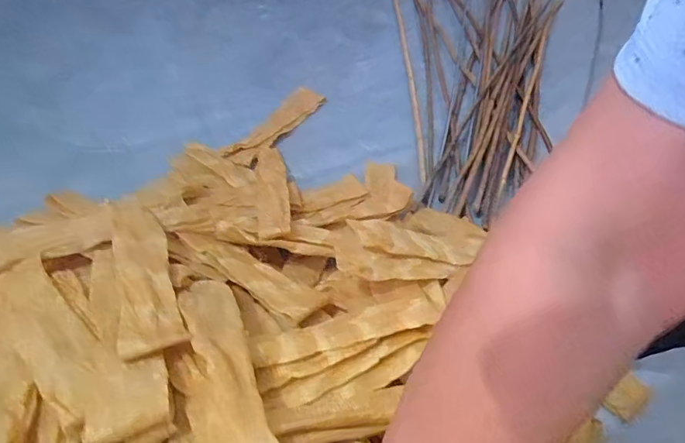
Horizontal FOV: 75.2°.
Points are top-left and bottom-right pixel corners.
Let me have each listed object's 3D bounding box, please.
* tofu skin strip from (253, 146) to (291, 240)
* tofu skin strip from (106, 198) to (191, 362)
[{"bbox_3d":[-0.153,-0.070,0.959,0.072,0.048,0.386,-5,33,-9],"label":"tofu skin strip"},{"bbox_3d":[-0.305,0.069,0.678,0.075,0.040,0.352,-19,42,-18],"label":"tofu skin strip"}]

